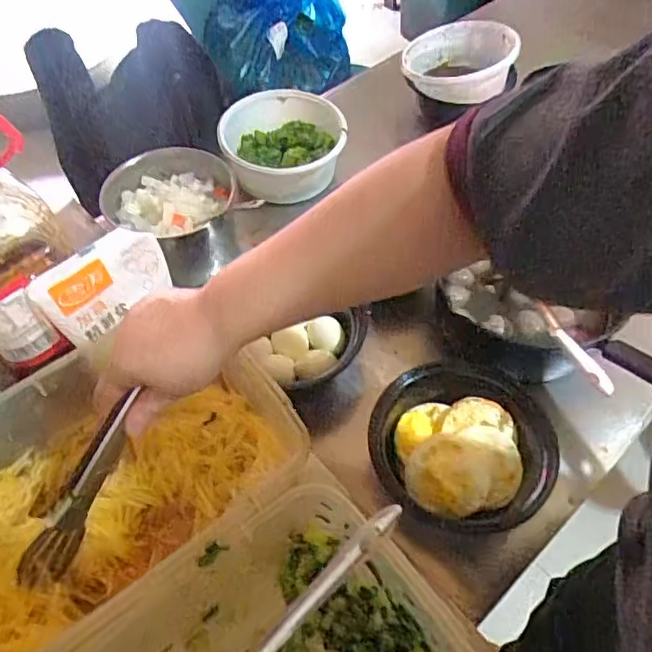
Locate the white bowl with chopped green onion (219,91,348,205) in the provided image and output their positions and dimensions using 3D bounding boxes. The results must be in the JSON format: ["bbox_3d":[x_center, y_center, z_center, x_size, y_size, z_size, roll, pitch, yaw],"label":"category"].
[{"bbox_3d":[-0.065,-0.283,0.917,0.186,0.083,0.205,-11,55,-7],"label":"white bowl with chopped green onion"}]

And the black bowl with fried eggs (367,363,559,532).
[{"bbox_3d":[0.131,0.117,0.577,0.175,0.050,0.160,-1,54,1],"label":"black bowl with fried eggs"}]

